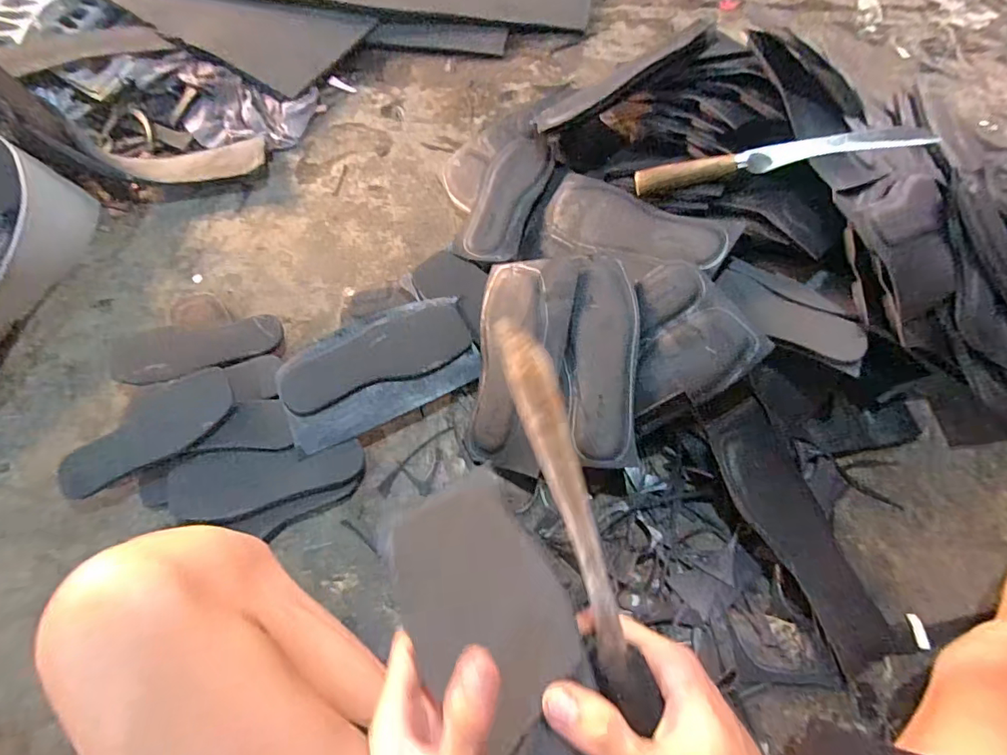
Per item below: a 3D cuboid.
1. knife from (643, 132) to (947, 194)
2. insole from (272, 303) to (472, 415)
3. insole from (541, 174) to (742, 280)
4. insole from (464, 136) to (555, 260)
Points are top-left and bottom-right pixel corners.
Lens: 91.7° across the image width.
[{"bbox_3d":[0.358,-0.293,0.653,0.346,0.026,0.036,-3,67,18],"label":"knife"},{"bbox_3d":[-0.173,-0.031,0.668,0.255,0.011,0.088,-21,93,-12],"label":"insole"},{"bbox_3d":[0.182,-0.216,0.698,0.279,0.020,0.110,30,72,31],"label":"insole"},{"bbox_3d":[0.006,-0.289,0.774,0.095,0.027,0.262,17,70,10],"label":"insole"}]

